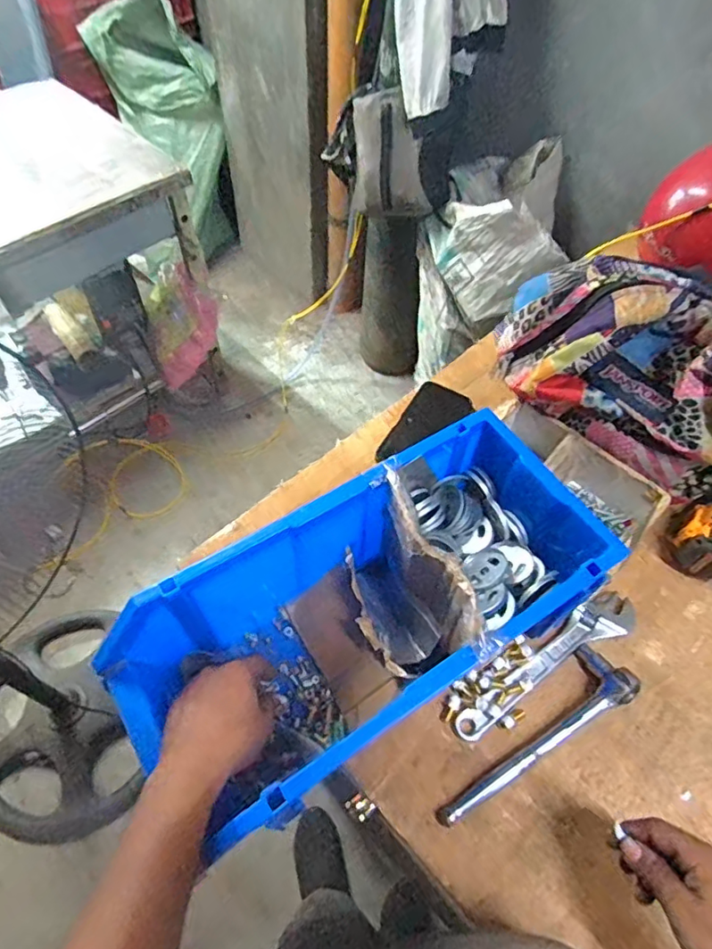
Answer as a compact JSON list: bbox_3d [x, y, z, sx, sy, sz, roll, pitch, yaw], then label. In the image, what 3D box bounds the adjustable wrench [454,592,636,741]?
[{"bbox_3d":[0.212,0.200,0.604,0.253,0.022,0.047,-25,62,-18],"label":"adjustable wrench"}]

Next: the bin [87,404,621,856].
[{"bbox_3d":[0.011,0.135,0.530,0.449,0.191,0.222,-27,62,-8],"label":"bin"}]

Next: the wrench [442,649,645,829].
[{"bbox_3d":[0.178,0.255,0.557,0.233,0.044,0.062,-25,62,-18],"label":"wrench"}]

